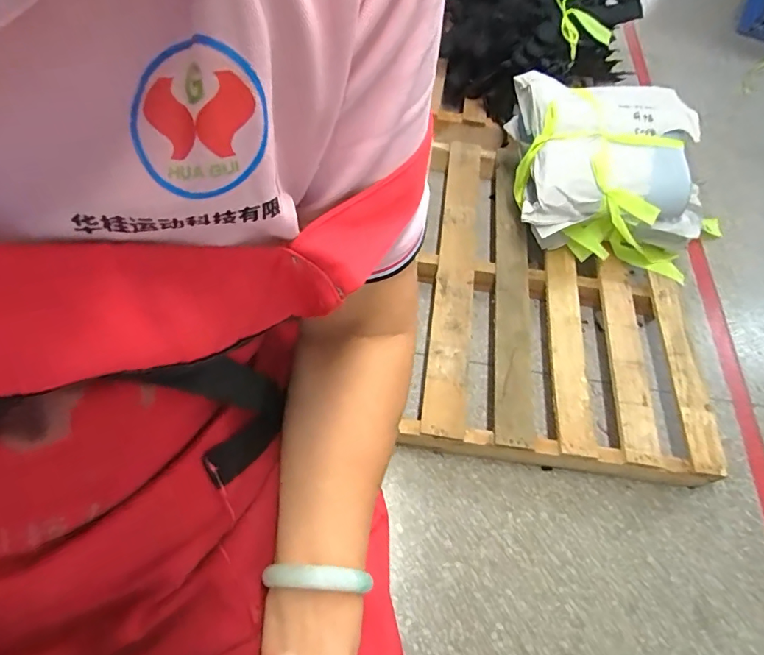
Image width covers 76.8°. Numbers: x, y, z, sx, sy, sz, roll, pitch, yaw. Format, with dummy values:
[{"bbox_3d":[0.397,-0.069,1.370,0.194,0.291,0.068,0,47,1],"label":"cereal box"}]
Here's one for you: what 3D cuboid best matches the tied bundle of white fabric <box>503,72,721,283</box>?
[{"bbox_3d":[0.603,-0.405,1.307,0.510,0.316,0.403,5,57,-2],"label":"tied bundle of white fabric"}]

